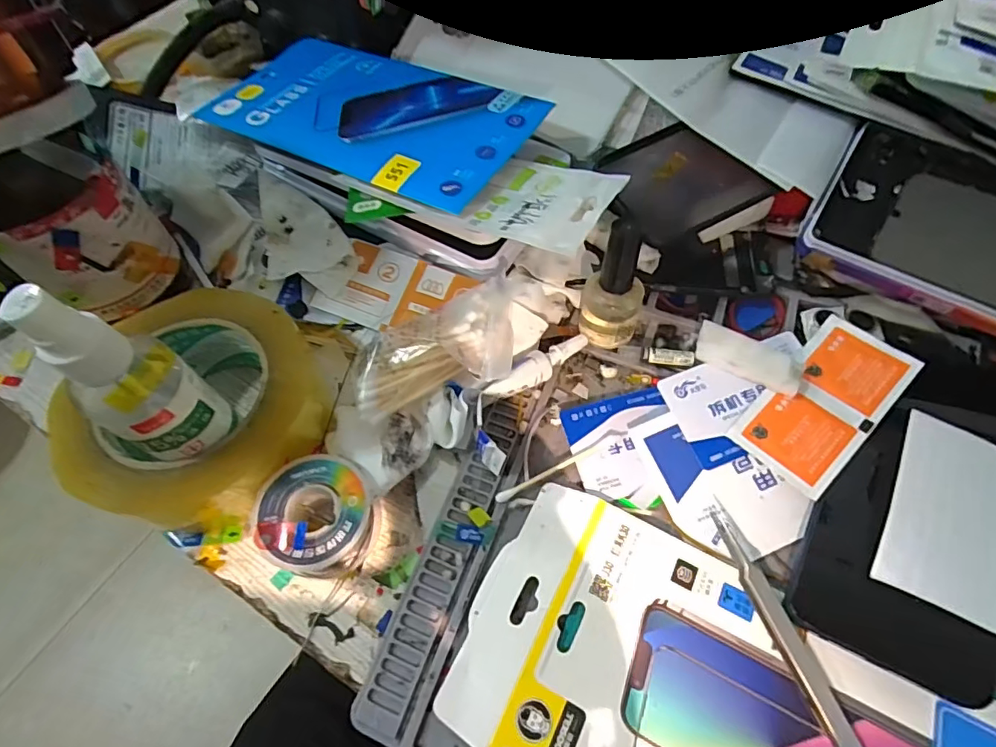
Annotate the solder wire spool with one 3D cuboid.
[{"bbox_3d":[-0.088,0.070,0.255,0.052,0.033,0.052,0,61,0],"label":"solder wire spool"}]

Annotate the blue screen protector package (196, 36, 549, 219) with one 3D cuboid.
[{"bbox_3d":[-0.084,-0.172,0.337,0.211,0.007,0.118,25,62,20],"label":"blue screen protector package"}]

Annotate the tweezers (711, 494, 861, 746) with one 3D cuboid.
[{"bbox_3d":[0.133,0.131,0.219,0.013,0.008,0.156,-17,63,-9],"label":"tweezers"}]

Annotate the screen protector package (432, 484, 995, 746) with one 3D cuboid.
[{"bbox_3d":[0.099,0.147,0.219,0.230,0.011,0.121,27,65,14],"label":"screen protector package"}]

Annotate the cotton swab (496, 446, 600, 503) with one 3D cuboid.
[{"bbox_3d":[0.027,0.051,0.272,0.061,0.004,0.005,-25,64,-13],"label":"cotton swab"}]

